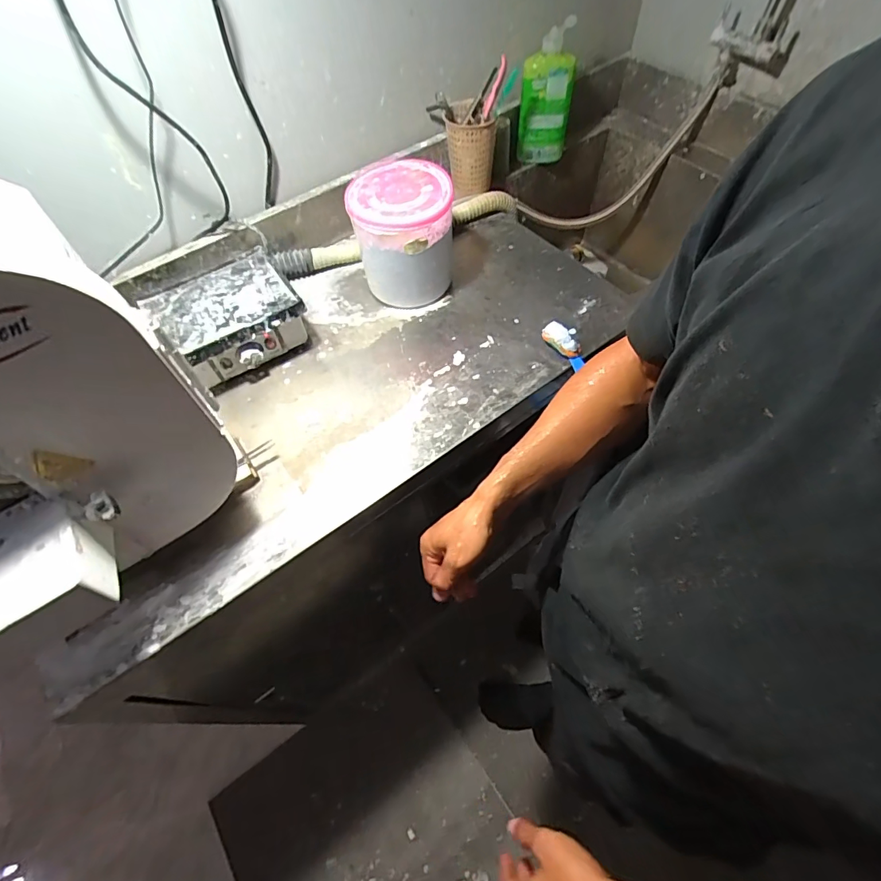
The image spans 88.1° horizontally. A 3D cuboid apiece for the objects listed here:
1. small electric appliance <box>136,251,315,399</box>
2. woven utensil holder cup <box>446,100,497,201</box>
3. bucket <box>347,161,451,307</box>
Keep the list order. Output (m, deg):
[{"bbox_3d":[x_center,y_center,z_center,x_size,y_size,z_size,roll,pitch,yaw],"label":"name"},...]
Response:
[{"bbox_3d":[-0.316,-0.179,0.707,0.190,0.098,0.164,-34,62,-17],"label":"small electric appliance"},{"bbox_3d":[0.056,-0.534,0.855,0.088,0.138,0.083,1,58,4],"label":"woven utensil holder cup"},{"bbox_3d":[-0.059,-0.319,0.736,0.146,0.181,0.154,0,55,0],"label":"bucket"}]

